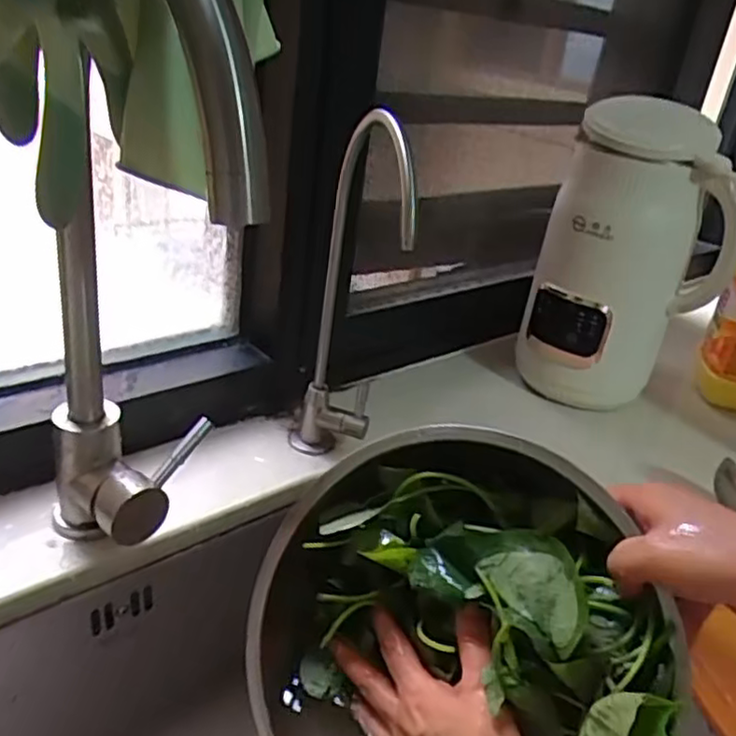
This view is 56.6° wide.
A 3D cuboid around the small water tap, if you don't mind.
[{"bbox_3d":[-0.017,-0.030,0.514,0.063,0.304,0.172,5,27,-6],"label":"small water tap"}]

